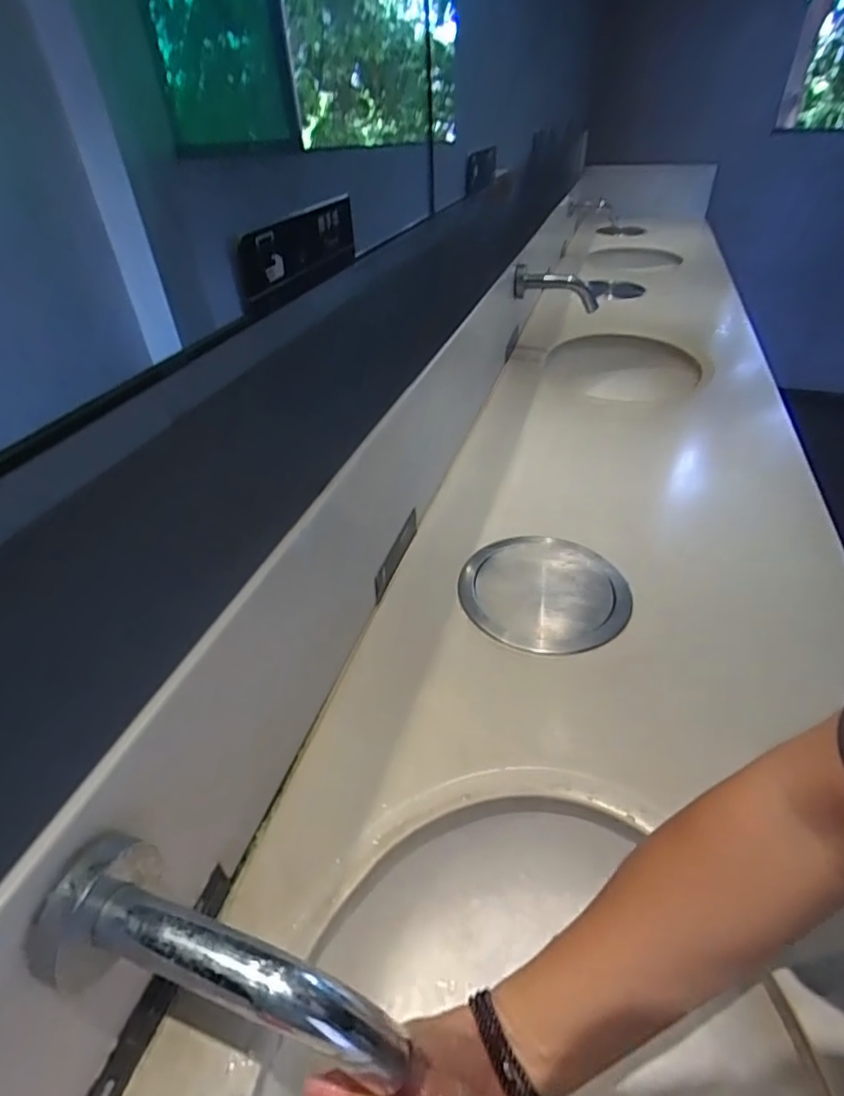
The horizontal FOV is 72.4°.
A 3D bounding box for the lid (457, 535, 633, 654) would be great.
[{"bbox_3d":[0.148,0.051,0.698,0.192,0.027,0.180,-1,38,1],"label":"lid"}]

